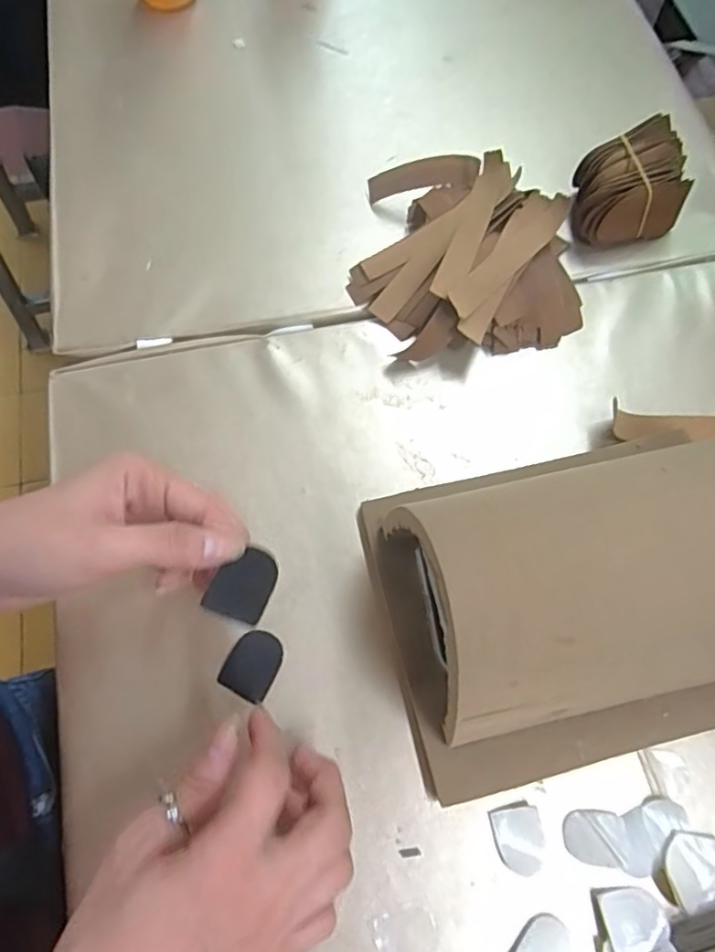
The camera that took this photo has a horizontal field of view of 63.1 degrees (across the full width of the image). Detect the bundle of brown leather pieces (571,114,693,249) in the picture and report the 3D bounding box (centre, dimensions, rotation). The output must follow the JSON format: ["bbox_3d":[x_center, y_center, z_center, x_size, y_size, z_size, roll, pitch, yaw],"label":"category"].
[{"bbox_3d":[0.190,-0.205,0.412,0.075,0.057,0.057,-14,70,-7],"label":"bundle of brown leather pieces"}]

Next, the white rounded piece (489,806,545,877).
[{"bbox_3d":[0.079,0.178,0.284,0.023,0.004,0.028,-10,70,-6],"label":"white rounded piece"}]

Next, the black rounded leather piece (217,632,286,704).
[{"bbox_3d":[-0.056,0.100,0.311,0.027,0.004,0.034,26,72,10],"label":"black rounded leather piece"}]

